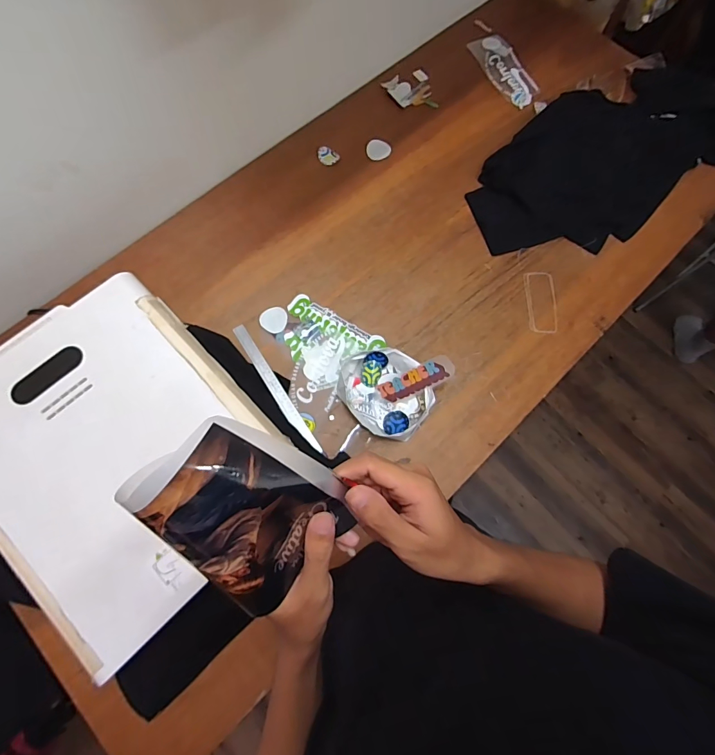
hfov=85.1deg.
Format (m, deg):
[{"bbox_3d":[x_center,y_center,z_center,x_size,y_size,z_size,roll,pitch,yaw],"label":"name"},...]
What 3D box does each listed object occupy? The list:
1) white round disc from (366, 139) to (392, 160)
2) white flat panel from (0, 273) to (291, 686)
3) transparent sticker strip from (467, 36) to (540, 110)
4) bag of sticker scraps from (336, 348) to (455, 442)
[{"bbox_3d":[0.055,-0.589,1.005,0.062,0.006,0.058,0,74,-1],"label":"white round disc"},{"bbox_3d":[-0.388,0.106,0.621,0.403,0.031,0.508,-43,80,-12],"label":"white flat panel"},{"bbox_3d":[0.413,-0.860,1.094,0.102,0.011,0.262,-23,77,1],"label":"transparent sticker strip"},{"bbox_3d":[0.070,0.034,0.799,0.218,0.059,0.175,7,74,1],"label":"bag of sticker scraps"}]

